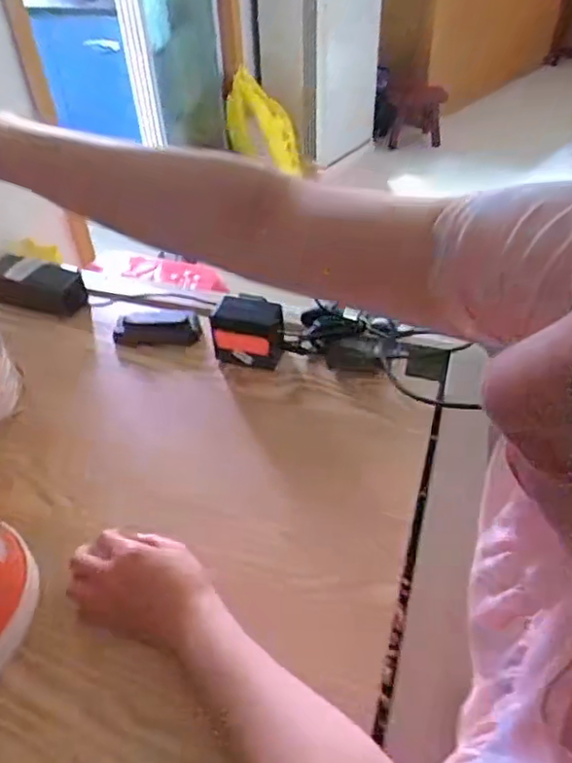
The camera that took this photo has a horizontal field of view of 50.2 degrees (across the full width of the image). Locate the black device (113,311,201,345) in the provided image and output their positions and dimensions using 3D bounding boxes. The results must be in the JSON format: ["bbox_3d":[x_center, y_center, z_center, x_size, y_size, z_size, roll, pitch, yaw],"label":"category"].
[{"bbox_3d":[-0.160,-0.067,0.763,0.103,0.021,0.045,-4,42,-1],"label":"black device"}]

